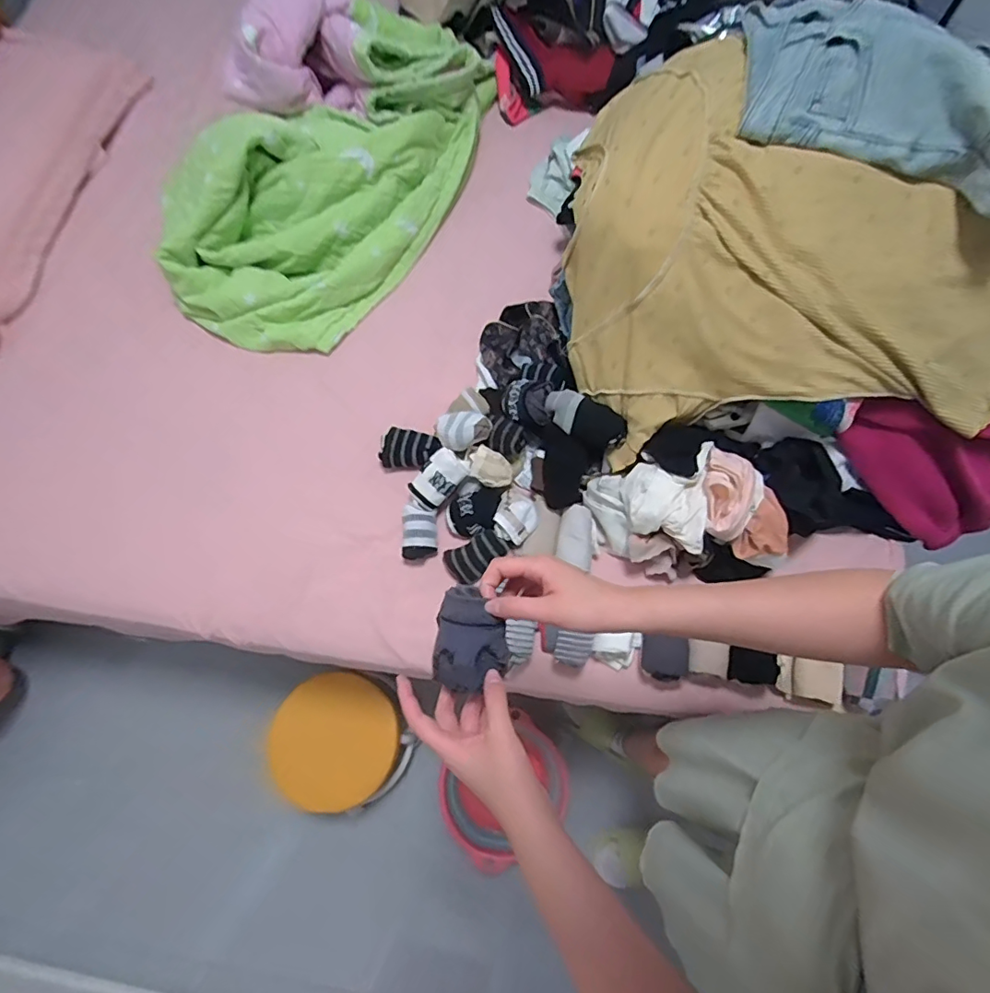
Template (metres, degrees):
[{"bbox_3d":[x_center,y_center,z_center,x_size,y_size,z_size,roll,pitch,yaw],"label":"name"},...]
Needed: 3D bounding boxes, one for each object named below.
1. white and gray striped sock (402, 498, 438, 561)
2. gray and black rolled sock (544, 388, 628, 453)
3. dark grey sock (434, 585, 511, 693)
[{"bbox_3d":[-0.114,0.053,0.794,0.048,0.041,0.084,-1,70,1],"label":"white and gray striped sock"},{"bbox_3d":[0.133,-0.114,0.767,0.122,0.035,0.068,38,76,14],"label":"gray and black rolled sock"},{"bbox_3d":[-0.019,0.116,0.428,0.058,0.029,0.081,2,70,2],"label":"dark grey sock"}]

